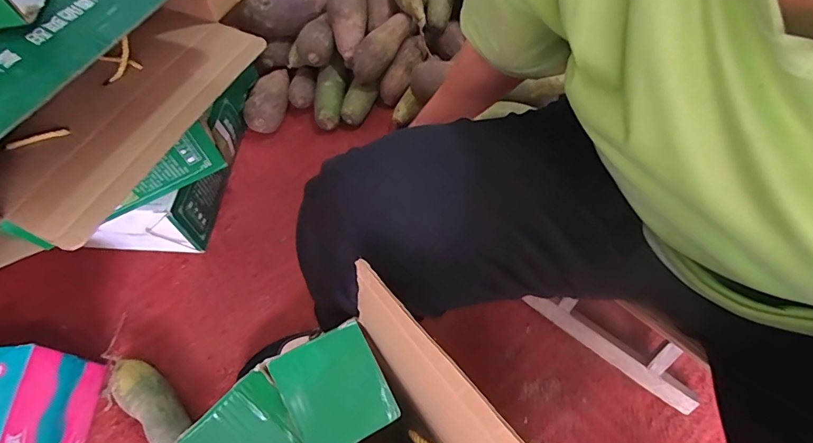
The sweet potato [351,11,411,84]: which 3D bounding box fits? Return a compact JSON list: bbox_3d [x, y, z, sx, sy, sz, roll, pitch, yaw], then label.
[{"bbox_3d":[-0.050,-0.335,0.810,0.061,0.046,0.153,36,86,19],"label":"sweet potato"}]

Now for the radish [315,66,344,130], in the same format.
[{"bbox_3d":[-0.150,-0.244,0.840,0.055,0.051,0.123,-2,61,1],"label":"radish"}]

